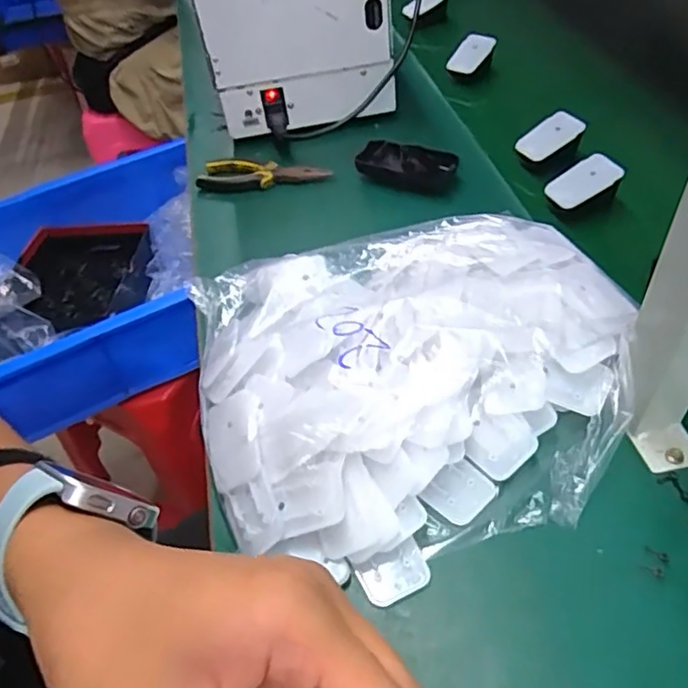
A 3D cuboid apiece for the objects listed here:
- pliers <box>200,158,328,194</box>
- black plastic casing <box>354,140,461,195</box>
[{"bbox_3d":[-0.096,-0.193,0.708,0.151,0.022,0.047,7,50,14],"label":"pliers"},{"bbox_3d":[0.069,-0.199,0.680,0.107,0.028,0.048,19,54,23],"label":"black plastic casing"}]

